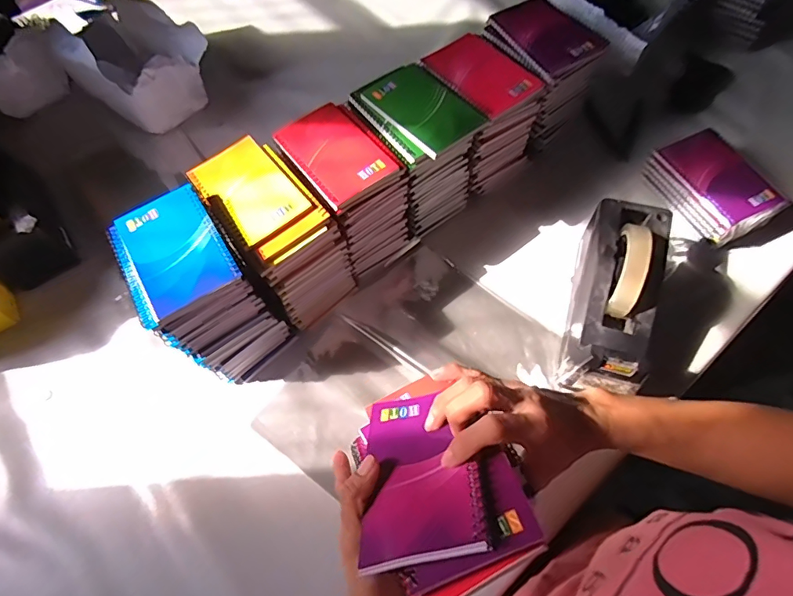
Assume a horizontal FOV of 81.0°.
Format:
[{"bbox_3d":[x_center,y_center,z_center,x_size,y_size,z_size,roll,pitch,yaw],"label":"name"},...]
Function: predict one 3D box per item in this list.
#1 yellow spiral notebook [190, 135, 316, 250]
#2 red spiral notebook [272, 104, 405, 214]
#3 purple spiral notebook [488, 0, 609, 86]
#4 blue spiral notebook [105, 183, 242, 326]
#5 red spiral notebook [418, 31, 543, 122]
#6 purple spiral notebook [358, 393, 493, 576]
[{"bbox_3d":[-0.158,-0.116,0.493,0.084,0.008,0.134,-37,68,-14],"label":"yellow spiral notebook"},{"bbox_3d":[-0.070,-0.162,0.510,0.085,0.014,0.126,-36,67,-13],"label":"red spiral notebook"},{"bbox_3d":[0.191,-0.331,0.584,0.101,0.018,0.135,-29,66,-10],"label":"purple spiral notebook"},{"bbox_3d":[-0.215,-0.045,0.442,0.095,0.013,0.128,-31,66,-11],"label":"blue spiral notebook"},{"bbox_3d":[0.100,-0.268,0.551,0.086,0.014,0.128,-38,68,-14],"label":"red spiral notebook"},{"bbox_3d":[0.016,0.112,0.315,0.076,0.007,0.130,-19,29,12],"label":"purple spiral notebook"}]

